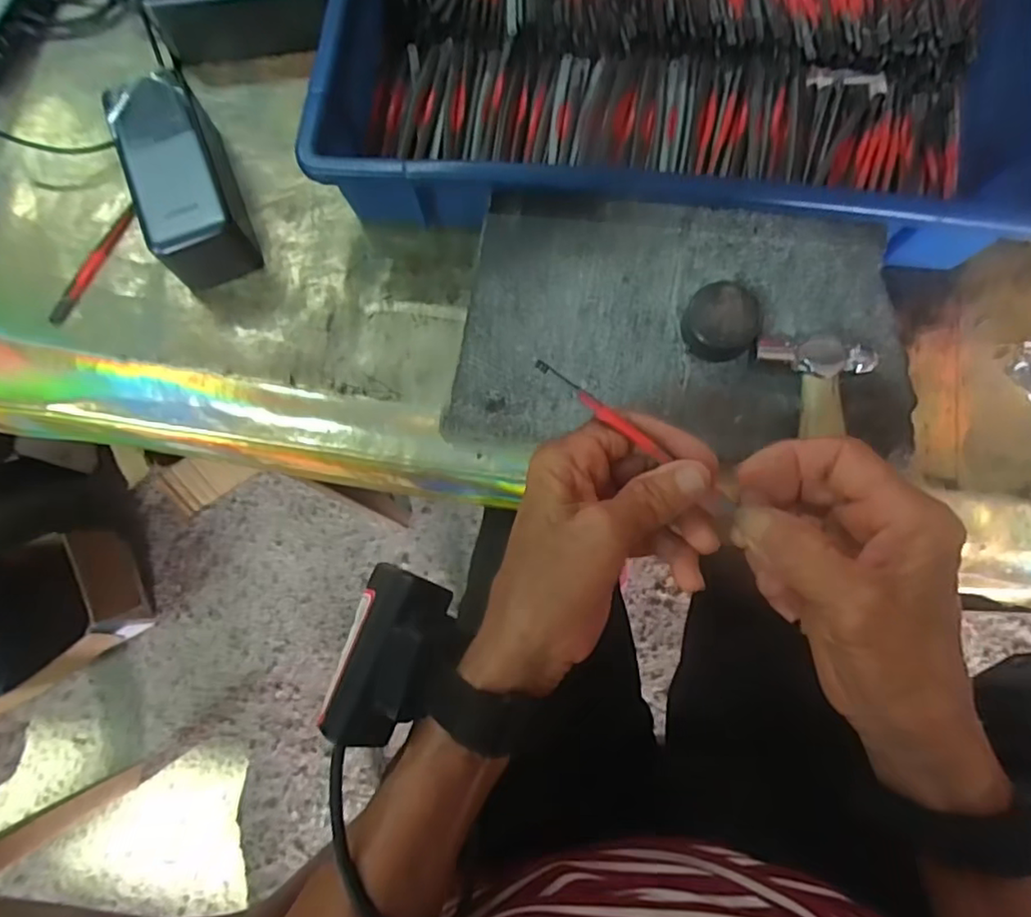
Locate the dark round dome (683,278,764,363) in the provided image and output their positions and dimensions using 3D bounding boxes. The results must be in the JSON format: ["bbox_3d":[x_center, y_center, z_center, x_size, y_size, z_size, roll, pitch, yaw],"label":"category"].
[{"bbox_3d":[0.109,-0.073,0.328,0.036,0.021,0.037,-1,77,3],"label":"dark round dome"}]

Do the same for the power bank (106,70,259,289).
[{"bbox_3d":[-0.215,-0.180,0.401,0.053,0.052,0.121,-22,77,-2],"label":"power bank"}]

